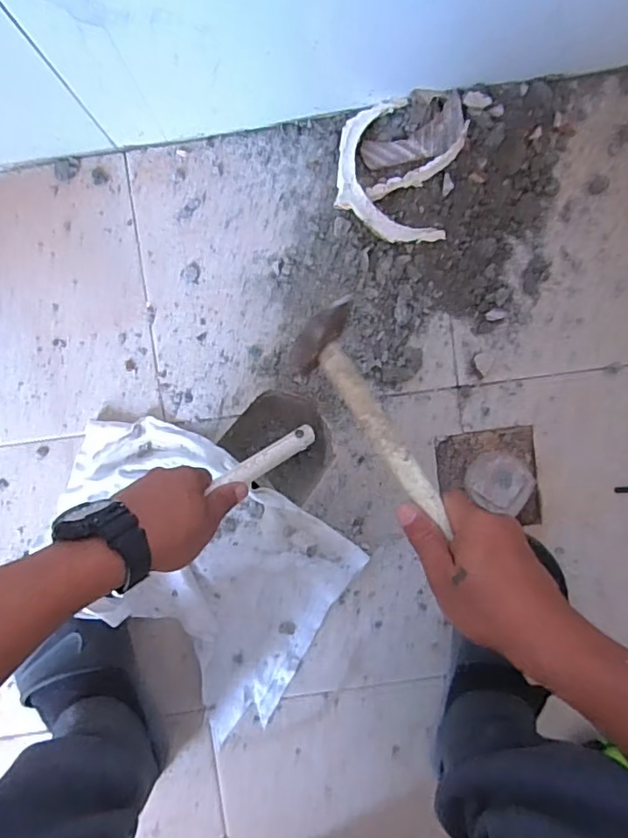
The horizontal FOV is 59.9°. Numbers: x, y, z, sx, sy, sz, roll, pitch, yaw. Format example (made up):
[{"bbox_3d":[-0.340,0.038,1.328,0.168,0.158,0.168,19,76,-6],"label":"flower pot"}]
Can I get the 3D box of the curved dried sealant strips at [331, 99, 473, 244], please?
[{"bbox_3d":[0.079,-0.235,0.515,0.111,0.021,0.133,8,93,-1],"label":"curved dried sealant strips"}]

